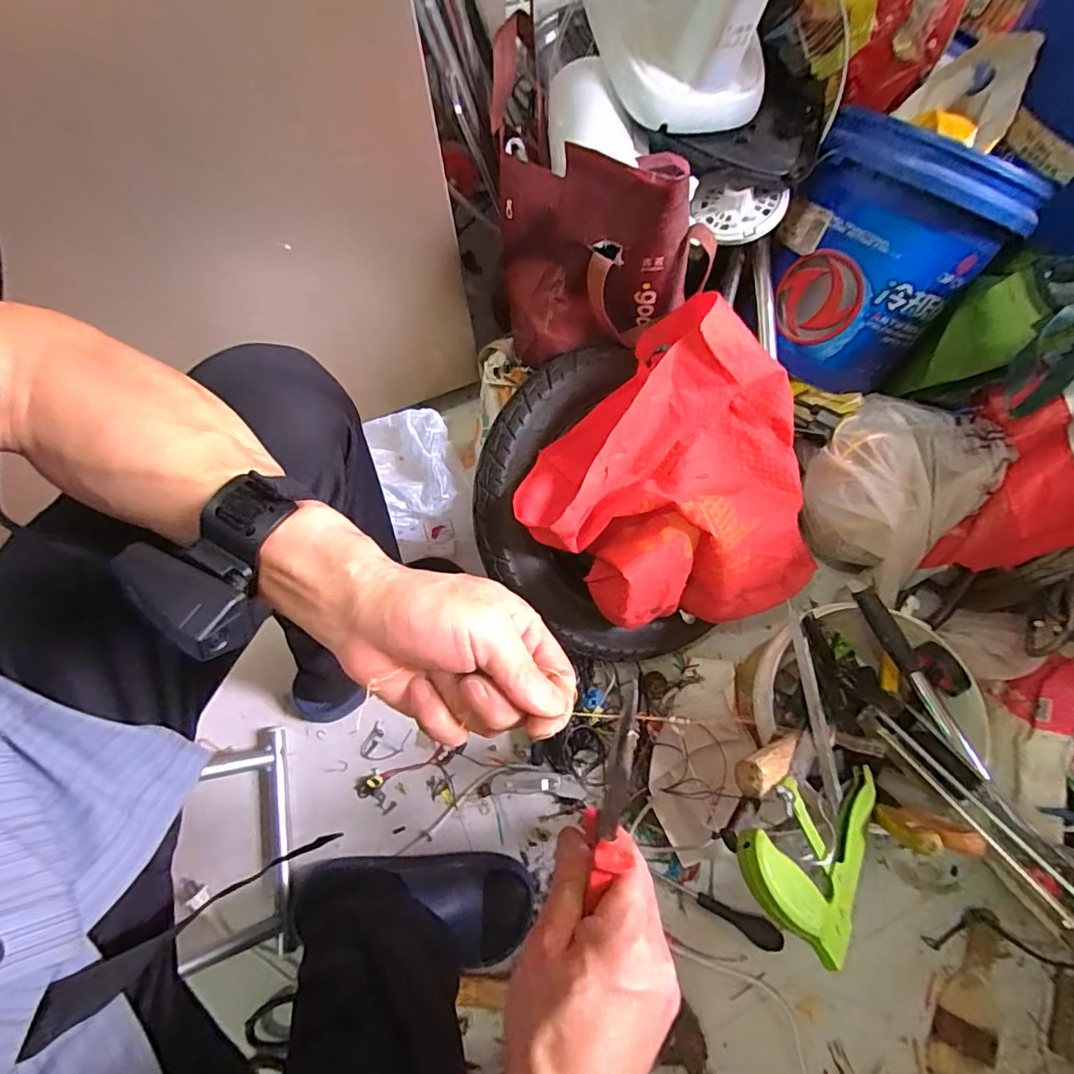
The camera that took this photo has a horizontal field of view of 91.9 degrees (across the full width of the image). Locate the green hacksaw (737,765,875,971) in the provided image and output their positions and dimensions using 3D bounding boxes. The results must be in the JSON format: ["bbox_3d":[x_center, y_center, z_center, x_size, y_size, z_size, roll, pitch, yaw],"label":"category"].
[{"bbox_3d":[0.253,0.264,0.451,0.264,0.026,0.107,7,64,-45],"label":"green hacksaw"}]

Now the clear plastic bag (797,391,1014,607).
[{"bbox_3d":[0.462,-0.070,0.690,0.191,0.129,0.236,36,75,11],"label":"clear plastic bag"}]

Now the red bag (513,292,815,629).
[{"bbox_3d":[0.168,-0.049,0.555,0.307,0.172,0.296,40,76,12],"label":"red bag"}]

